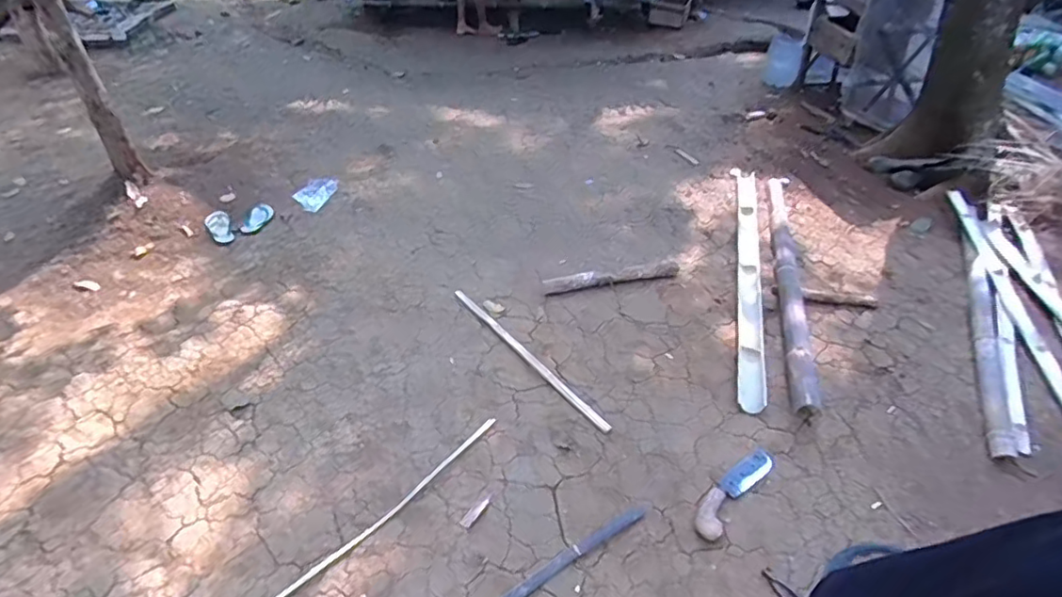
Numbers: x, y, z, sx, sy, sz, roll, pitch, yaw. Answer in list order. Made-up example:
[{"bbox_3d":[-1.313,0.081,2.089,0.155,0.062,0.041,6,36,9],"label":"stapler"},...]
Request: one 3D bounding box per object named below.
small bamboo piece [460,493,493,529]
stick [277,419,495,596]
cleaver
[{"bbox_3d":[-0.147,0.581,1.633,0.031,0.004,0.119,24,43,28],"label":"small bamboo piece"},{"bbox_3d":[-0.405,0.597,1.630,0.046,0.013,0.881,29,45,31],"label":"stick"},{"bbox_3d":[0.575,0.536,1.677,0.084,0.028,0.364,31,46,33],"label":"cleaver"}]

